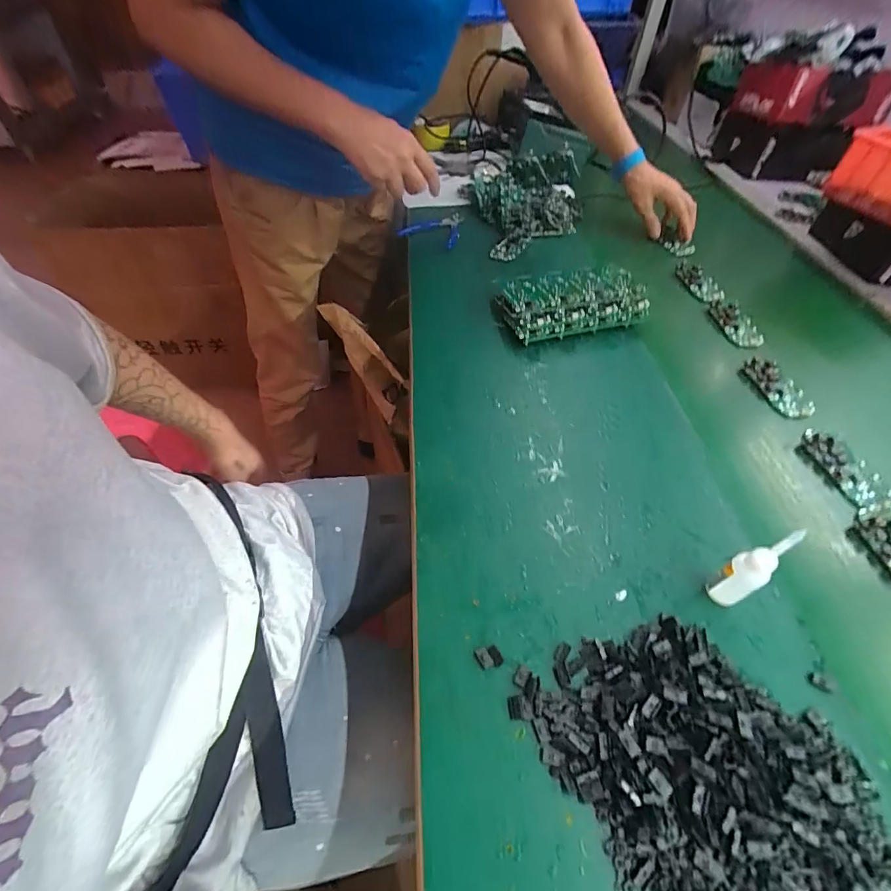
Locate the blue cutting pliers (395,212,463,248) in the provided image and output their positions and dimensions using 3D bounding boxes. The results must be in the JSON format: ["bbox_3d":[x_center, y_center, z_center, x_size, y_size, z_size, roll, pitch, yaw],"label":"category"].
[{"bbox_3d":[-0.012,-0.386,0.763,0.108,0.019,0.114,24,53,17],"label":"blue cutting pliers"}]

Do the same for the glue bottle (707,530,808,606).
[{"bbox_3d":[0.219,0.090,0.311,0.022,0.094,0.023,-14,52,-14],"label":"glue bottle"}]

